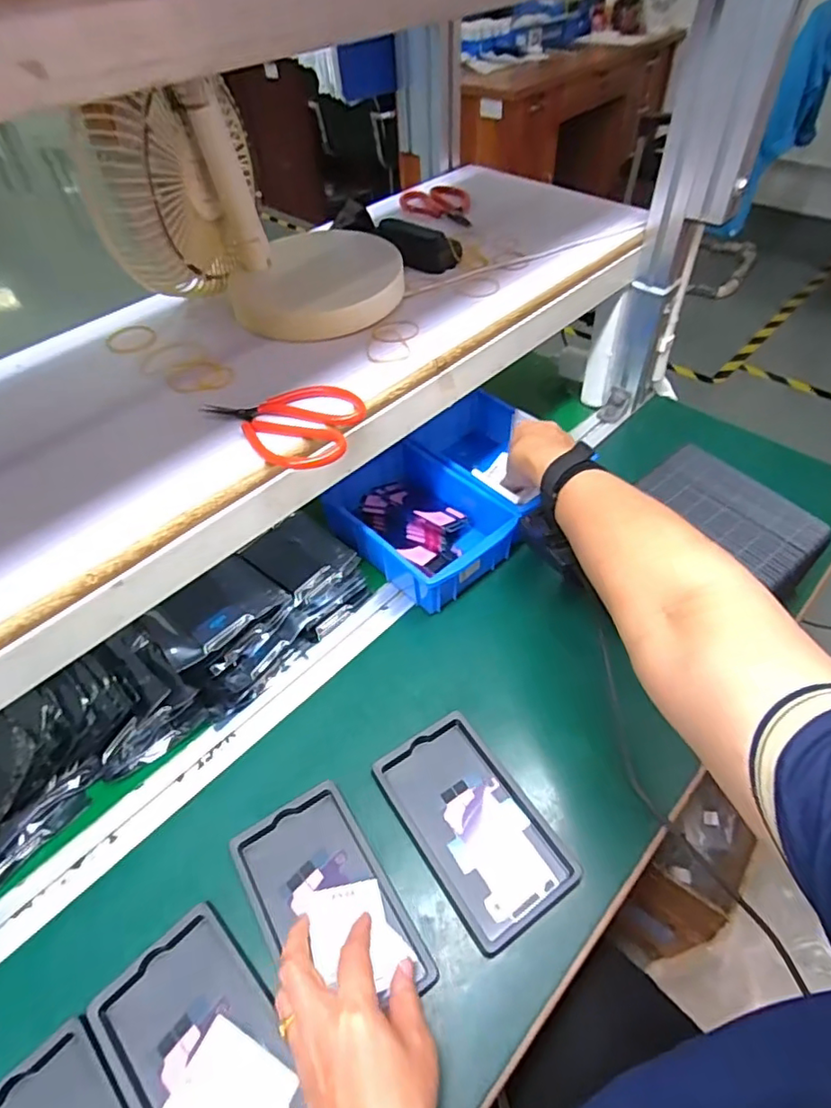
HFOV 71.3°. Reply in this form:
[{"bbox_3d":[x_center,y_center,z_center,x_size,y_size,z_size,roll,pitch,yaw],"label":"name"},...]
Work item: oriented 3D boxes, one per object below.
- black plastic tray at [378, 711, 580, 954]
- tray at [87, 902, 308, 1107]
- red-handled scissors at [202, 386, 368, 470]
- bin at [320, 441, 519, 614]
[{"bbox_3d":[0.045,0.213,0.466,0.093,0.016,0.159,-29,53,-20],"label":"black plastic tray"},{"bbox_3d":[-0.132,0.326,0.374,0.093,0.015,0.158,-35,56,-24],"label":"tray"},{"bbox_3d":[-0.103,-0.100,0.443,0.115,0.014,0.083,9,50,12],"label":"red-handled scissors"},{"bbox_3d":[-0.001,-0.035,0.645,0.143,0.058,0.193,-37,56,-25],"label":"bin"}]

